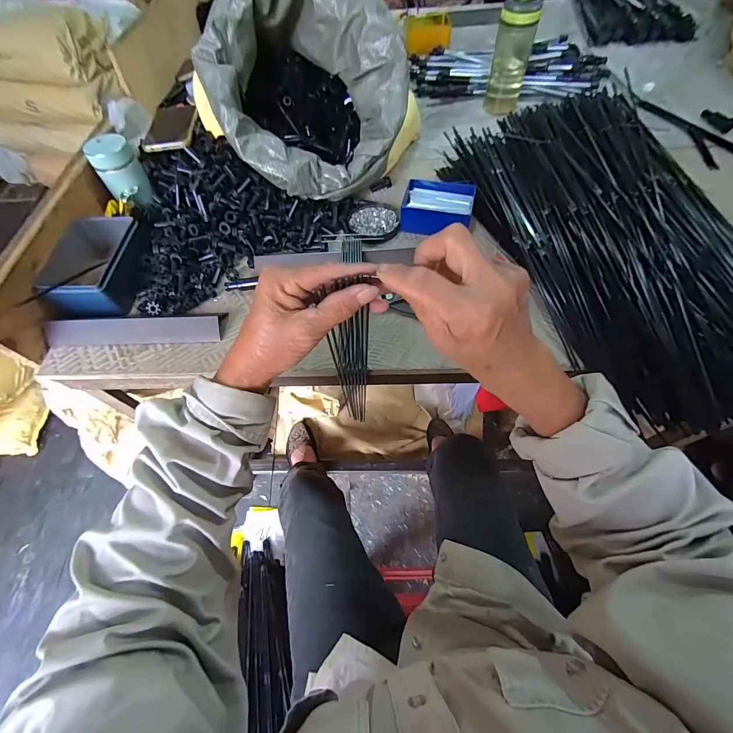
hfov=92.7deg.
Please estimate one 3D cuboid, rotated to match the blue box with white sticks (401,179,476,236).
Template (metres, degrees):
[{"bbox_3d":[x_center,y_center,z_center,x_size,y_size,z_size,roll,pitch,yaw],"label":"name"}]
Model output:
[{"bbox_3d":[0.114,-0.255,0.562,0.108,0.035,0.088,6,61,7],"label":"blue box with white sticks"}]

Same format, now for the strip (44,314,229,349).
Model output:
[{"bbox_3d":[-0.317,-0.054,0.481,0.249,0.023,0.039,-2,61,2],"label":"strip"}]

